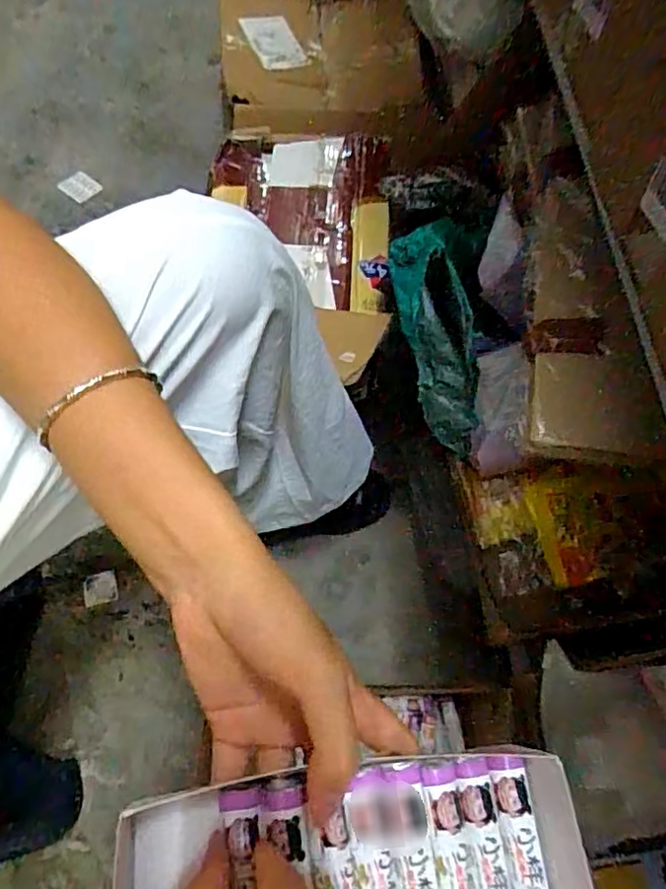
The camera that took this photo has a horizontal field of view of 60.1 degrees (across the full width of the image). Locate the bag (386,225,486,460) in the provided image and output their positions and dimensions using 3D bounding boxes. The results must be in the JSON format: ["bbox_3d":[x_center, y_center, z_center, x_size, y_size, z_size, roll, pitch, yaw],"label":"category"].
[{"bbox_3d":[0.113,-0.101,0.579,0.088,0.034,0.228,-12,103,-7],"label":"bag"}]

